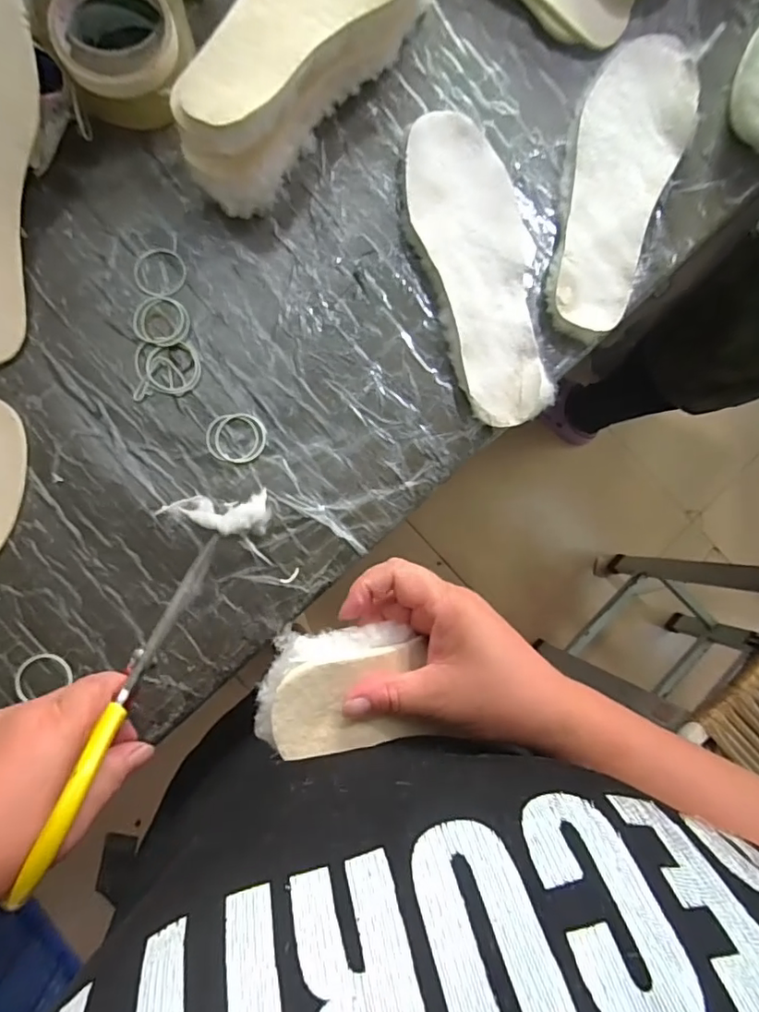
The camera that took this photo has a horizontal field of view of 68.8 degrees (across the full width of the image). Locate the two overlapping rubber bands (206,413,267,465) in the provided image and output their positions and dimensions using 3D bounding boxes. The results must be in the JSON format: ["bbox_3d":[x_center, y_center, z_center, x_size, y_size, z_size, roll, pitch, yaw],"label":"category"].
[{"bbox_3d":[-0.120,-0.057,0.462,0.048,0.004,0.042,2,88,-6],"label":"two overlapping rubber bands"}]

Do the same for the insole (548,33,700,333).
[{"bbox_3d":[0.209,-0.286,0.485,0.089,0.013,0.274,19,86,-5],"label":"insole"}]

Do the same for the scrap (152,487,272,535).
[{"bbox_3d":[-0.133,0.008,0.449,0.086,0.019,0.035,-7,88,-6],"label":"scrap"}]

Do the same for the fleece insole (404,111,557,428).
[{"bbox_3d":[0.088,-0.204,0.475,0.094,0.032,0.266,-18,90,-6],"label":"fleece insole"}]

